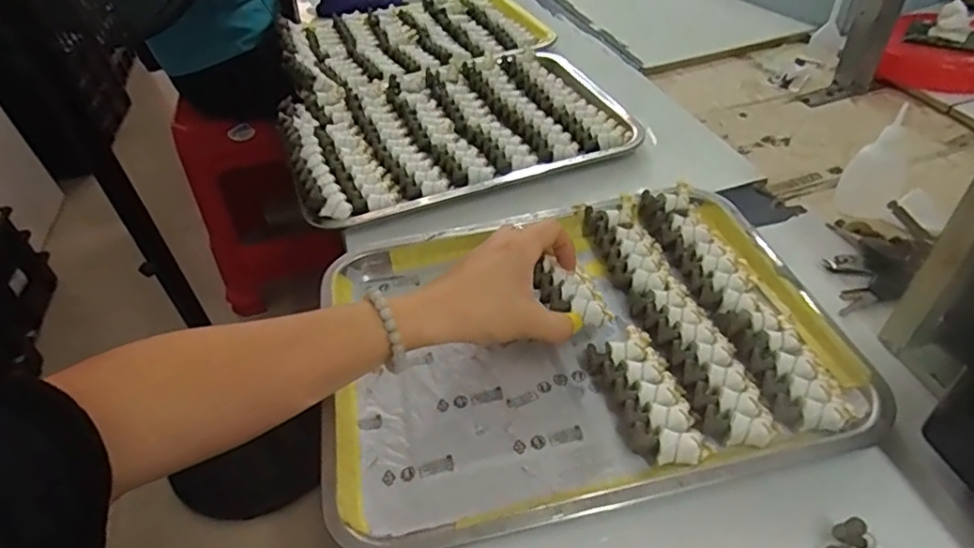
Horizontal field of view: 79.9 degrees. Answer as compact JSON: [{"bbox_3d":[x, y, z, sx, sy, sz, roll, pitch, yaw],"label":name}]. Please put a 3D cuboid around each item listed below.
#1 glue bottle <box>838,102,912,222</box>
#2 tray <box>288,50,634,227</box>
[{"bbox_3d":[0.335,-0.090,0.494,0.033,0.087,0.036,-19,45,-13],"label":"glue bottle"},{"bbox_3d":[-0.033,-0.166,0.627,0.357,0.020,0.254,-21,45,-15],"label":"tray"}]

